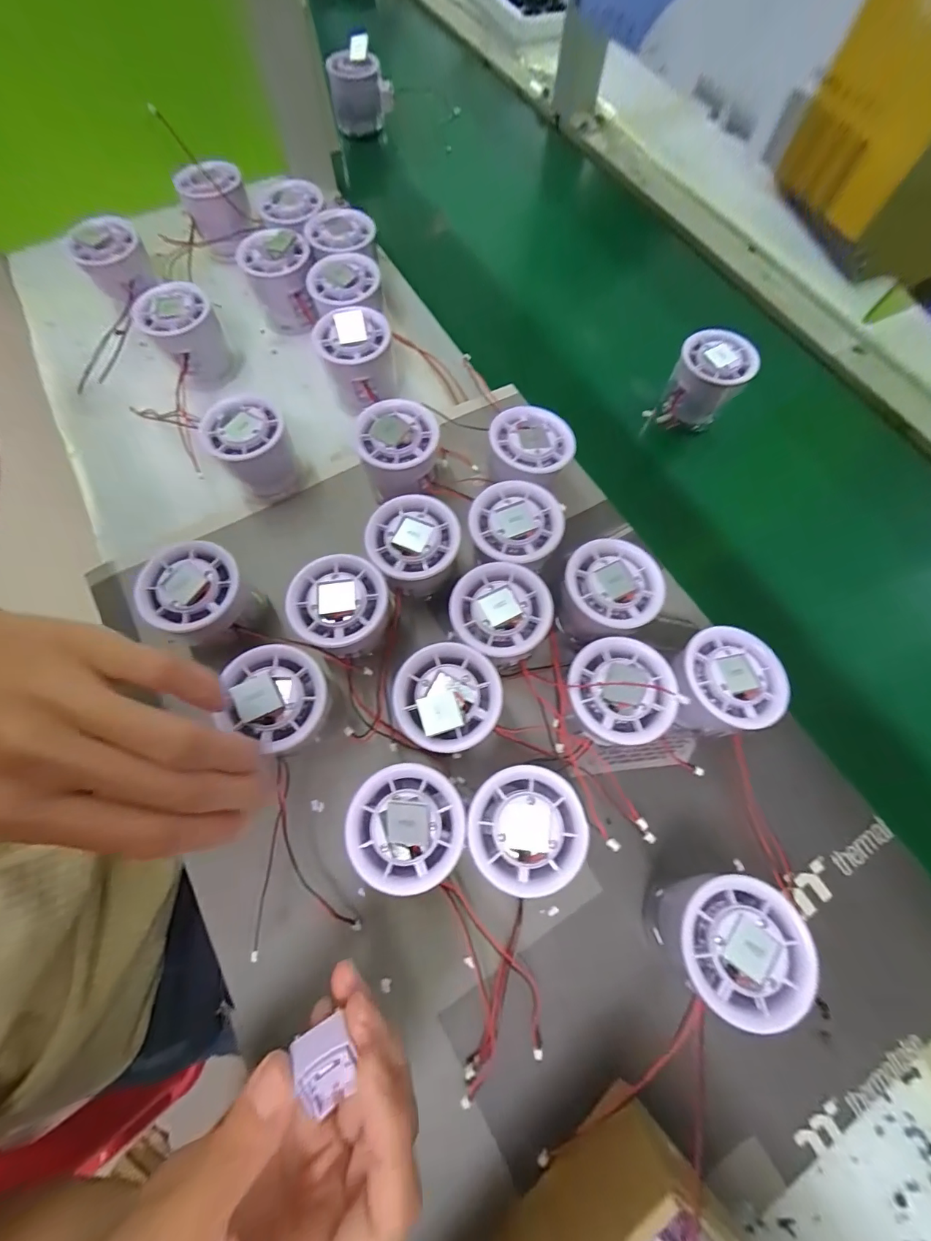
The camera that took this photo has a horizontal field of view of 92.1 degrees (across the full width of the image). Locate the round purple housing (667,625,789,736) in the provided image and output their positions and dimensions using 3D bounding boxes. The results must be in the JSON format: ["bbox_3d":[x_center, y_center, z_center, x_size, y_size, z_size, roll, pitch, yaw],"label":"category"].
[{"bbox_3d":[0.148,0.040,0.271,0.055,0.053,0.055,1,69,-2],"label":"round purple housing"}]

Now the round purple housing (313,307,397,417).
[{"bbox_3d":[-0.086,-0.204,0.353,0.057,0.059,0.057,-6,69,-5],"label":"round purple housing"}]

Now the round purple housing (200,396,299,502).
[{"bbox_3d":[-0.152,-0.120,0.328,0.052,0.055,0.052,1,69,-2],"label":"round purple housing"}]

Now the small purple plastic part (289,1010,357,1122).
[{"bbox_3d":[-0.047,0.151,0.152,0.019,0.010,0.023,-22,71,-10],"label":"small purple plastic part"}]

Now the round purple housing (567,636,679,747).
[{"bbox_3d":[0.084,0.046,0.265,0.058,0.056,0.057,1,69,-2],"label":"round purple housing"}]

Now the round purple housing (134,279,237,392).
[{"bbox_3d":[-0.224,-0.226,0.366,0.056,0.061,0.053,-29,73,-13],"label":"round purple housing"}]

